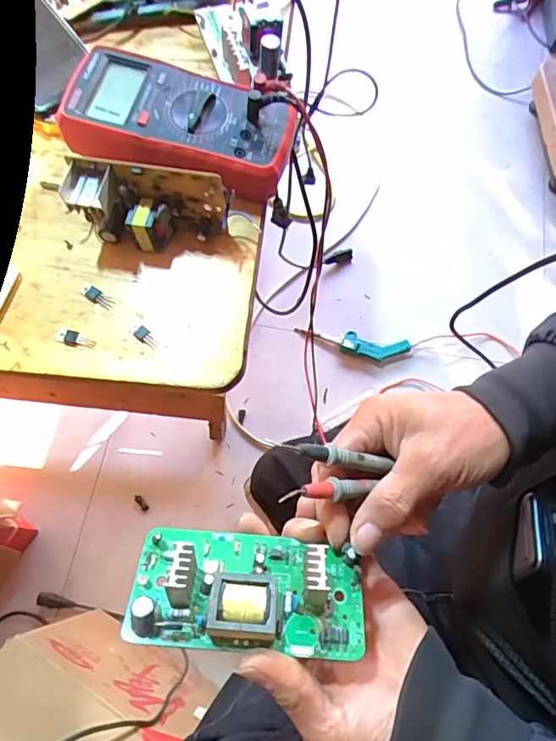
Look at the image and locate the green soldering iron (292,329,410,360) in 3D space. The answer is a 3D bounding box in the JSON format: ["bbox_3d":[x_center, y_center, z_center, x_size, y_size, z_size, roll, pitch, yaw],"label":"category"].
[{"bbox_3d":[0.143,-0.060,0.942,0.218,0.026,0.047,15,71,6],"label":"green soldering iron"}]

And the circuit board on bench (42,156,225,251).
[{"bbox_3d":[-0.102,-0.122,0.373,0.117,0.065,0.034,8,71,4],"label":"circuit board on bench"}]

